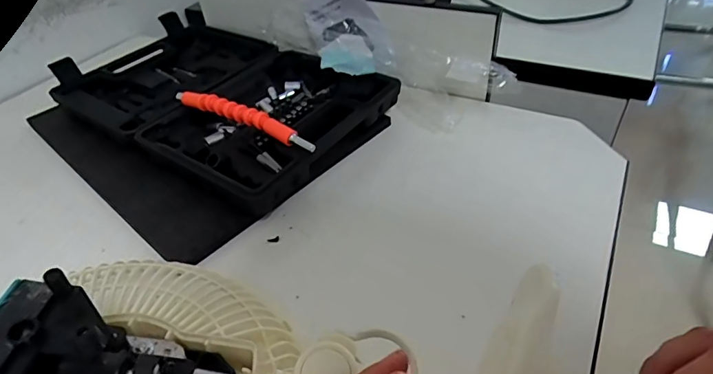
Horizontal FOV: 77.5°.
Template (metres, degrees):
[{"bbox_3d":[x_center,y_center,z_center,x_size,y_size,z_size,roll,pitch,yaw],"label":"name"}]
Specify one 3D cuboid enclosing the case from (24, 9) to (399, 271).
[{"bbox_3d":[-0.164,-0.090,0.476,0.356,0.056,0.268,28,52,34],"label":"case"}]

